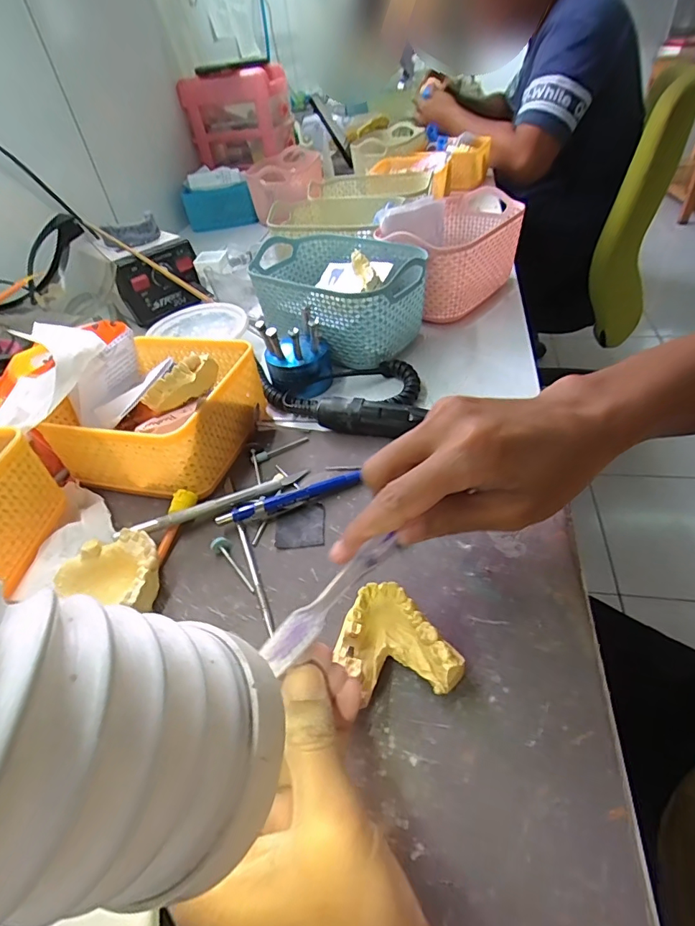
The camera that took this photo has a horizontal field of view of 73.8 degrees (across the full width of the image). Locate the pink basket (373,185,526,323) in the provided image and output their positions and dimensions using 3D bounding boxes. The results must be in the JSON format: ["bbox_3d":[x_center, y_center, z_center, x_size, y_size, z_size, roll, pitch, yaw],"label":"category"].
[{"bbox_3d":[0.118,-0.240,0.529,0.119,0.089,0.183,23,51,28],"label":"pink basket"}]

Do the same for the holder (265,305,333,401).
[{"bbox_3d":[-0.046,-0.101,0.424,0.058,0.063,0.054,-9,44,-2],"label":"holder"}]

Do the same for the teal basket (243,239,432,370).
[{"bbox_3d":[-0.009,-0.174,0.474,0.171,0.070,0.122,26,53,30],"label":"teal basket"}]

